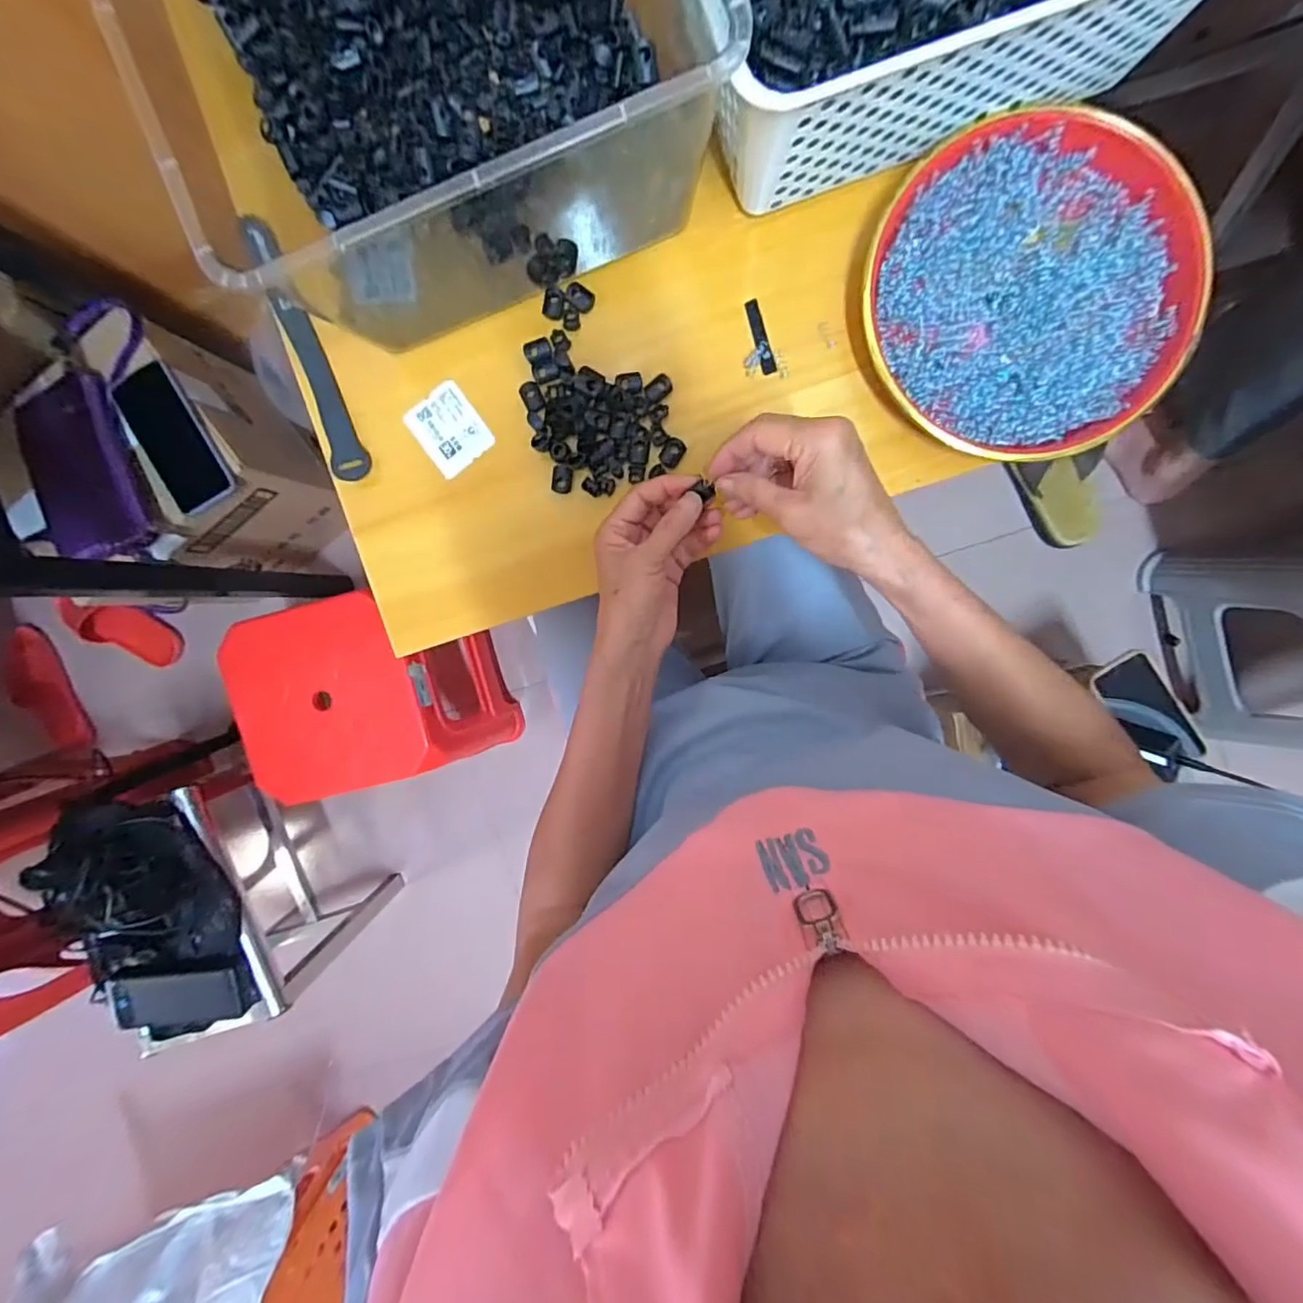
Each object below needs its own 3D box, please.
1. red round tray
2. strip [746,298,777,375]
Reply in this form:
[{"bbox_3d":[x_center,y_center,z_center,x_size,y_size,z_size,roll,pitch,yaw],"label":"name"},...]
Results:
[{"bbox_3d":[0.256,-0.245,0.381,0.212,0.026,0.207,0,96,4],"label":"red round tray"},{"bbox_3d":[0.080,-0.231,0.407,0.009,0.004,0.053,-17,95,5],"label":"strip"}]

